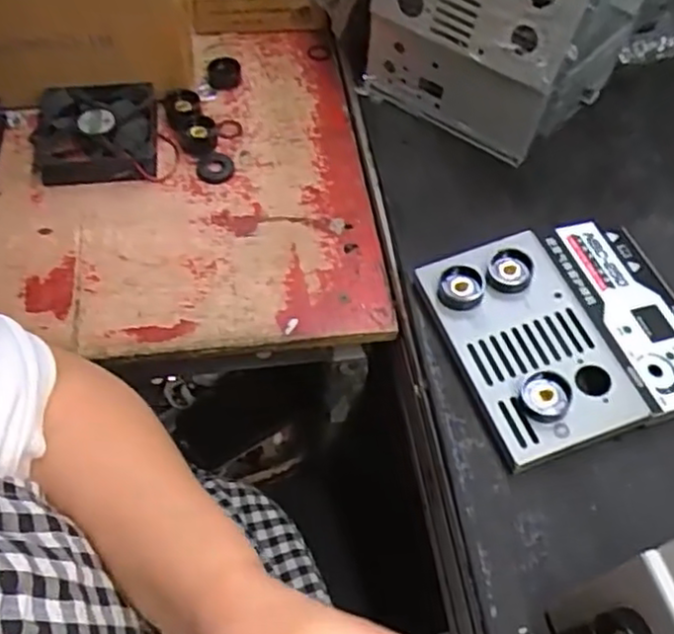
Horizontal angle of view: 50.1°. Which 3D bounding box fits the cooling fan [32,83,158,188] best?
[{"bbox_3d":[-0.210,-0.163,0.622,0.106,0.022,0.113,-7,56,-8],"label":"cooling fan"}]

